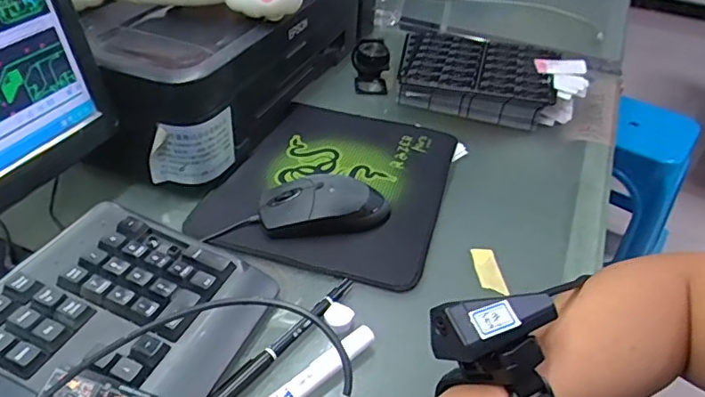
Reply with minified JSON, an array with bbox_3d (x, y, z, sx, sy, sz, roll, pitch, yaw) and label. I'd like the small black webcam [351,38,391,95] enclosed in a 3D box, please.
[{"bbox_3d":[0.023,-0.172,0.701,0.047,0.064,0.034,2,38,-3],"label":"small black webcam"}]

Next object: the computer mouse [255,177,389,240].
[{"bbox_3d":[-0.022,0.006,0.478,0.118,0.037,0.051,-3,39,-10],"label":"computer mouse"}]

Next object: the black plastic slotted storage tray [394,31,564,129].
[{"bbox_3d":[0.161,-0.159,0.710,0.196,0.053,0.162,10,38,8],"label":"black plastic slotted storage tray"}]

